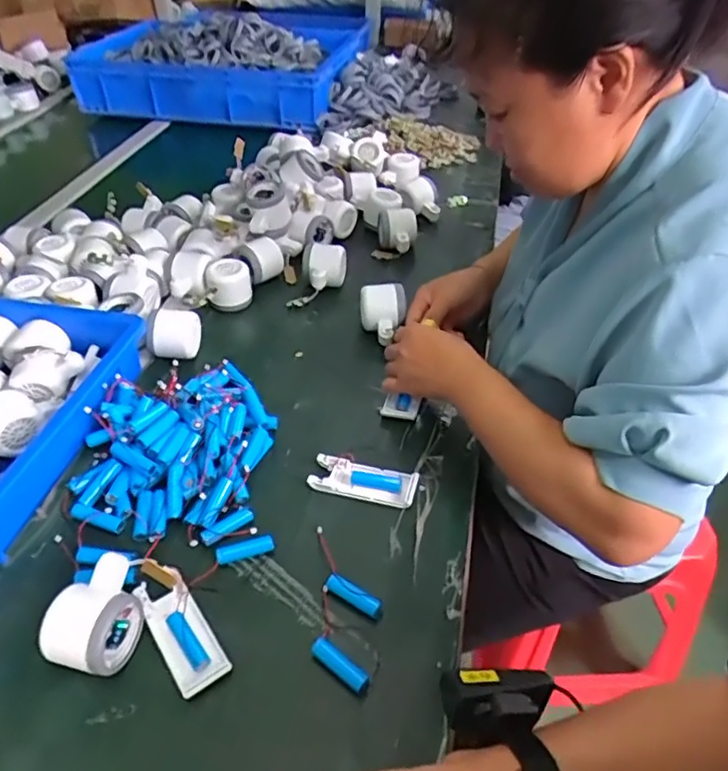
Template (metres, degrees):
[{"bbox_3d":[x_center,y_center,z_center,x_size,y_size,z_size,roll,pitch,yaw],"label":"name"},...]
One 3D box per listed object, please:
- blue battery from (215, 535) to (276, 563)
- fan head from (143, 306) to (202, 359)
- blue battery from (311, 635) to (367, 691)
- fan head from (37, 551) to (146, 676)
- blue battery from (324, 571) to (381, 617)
[{"bbox_3d":[-0.106,0.147,0.547,0.051,0.013,0.011,-10,43,-12],"label":"blue battery"},{"bbox_3d":[-0.231,-0.063,0.749,0.057,0.050,0.055,1,42,0],"label":"fan head"},{"bbox_3d":[-0.019,0.213,0.467,0.051,0.016,0.016,30,49,29],"label":"blue battery"},{"bbox_3d":[-0.207,0.176,0.472,0.062,0.053,0.075,9,42,9],"label":"fan head"},{"bbox_3d":[-0.010,0.175,0.511,0.052,0.015,0.013,25,47,25],"label":"blue battery"}]

